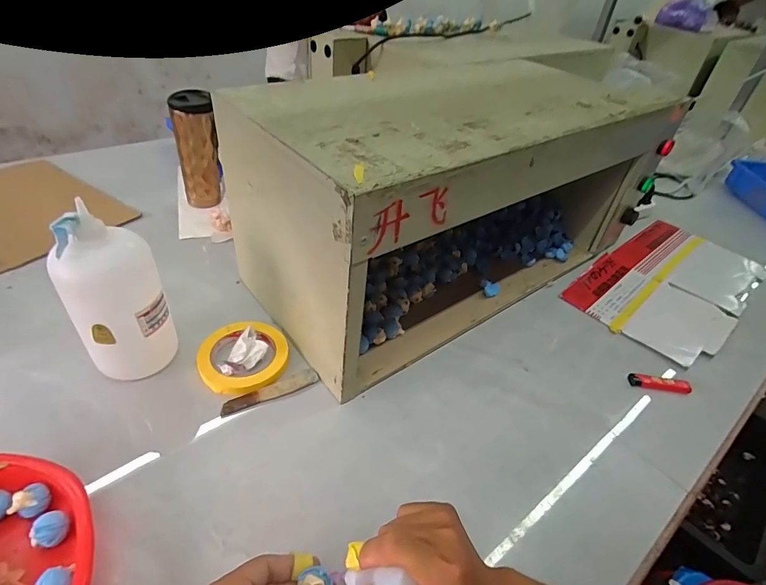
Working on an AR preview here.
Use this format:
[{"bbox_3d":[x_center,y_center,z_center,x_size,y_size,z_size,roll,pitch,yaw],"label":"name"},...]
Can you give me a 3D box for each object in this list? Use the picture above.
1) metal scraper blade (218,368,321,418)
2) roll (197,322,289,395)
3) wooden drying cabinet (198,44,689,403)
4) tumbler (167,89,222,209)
[{"bbox_3d":[-0.135,0.120,0.515,0.118,0.004,0.024,-17,46,-27],"label":"metal scraper blade"},{"bbox_3d":[-0.177,0.080,0.543,0.108,0.021,0.103,4,40,-4],"label":"roll"},{"bbox_3d":[0.113,-0.153,0.660,0.609,0.291,0.295,-24,50,-32],"label":"wooden drying cabinet"},{"bbox_3d":[-0.329,-0.245,0.761,0.068,0.191,0.075,-12,44,-21],"label":"tumbler"}]

